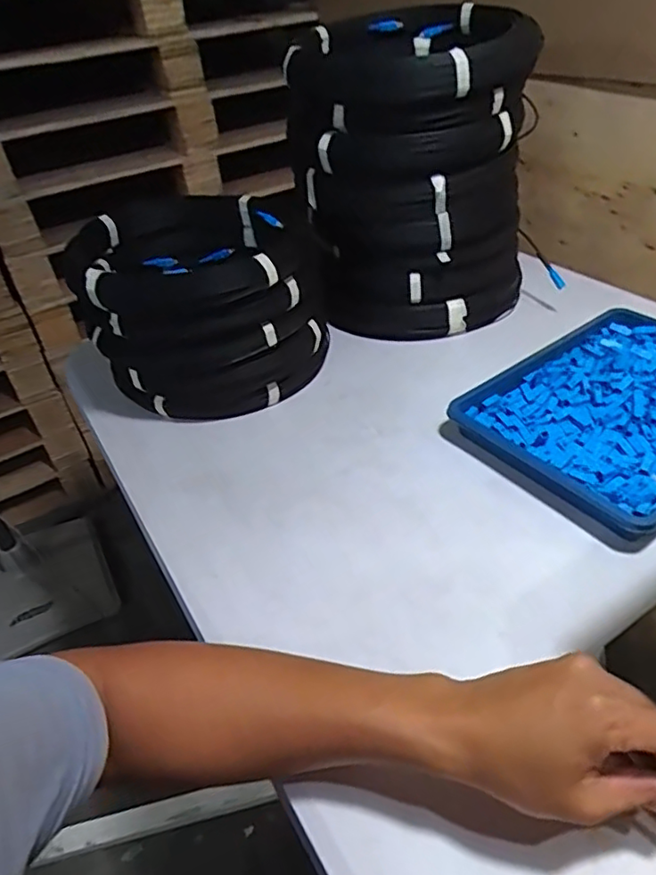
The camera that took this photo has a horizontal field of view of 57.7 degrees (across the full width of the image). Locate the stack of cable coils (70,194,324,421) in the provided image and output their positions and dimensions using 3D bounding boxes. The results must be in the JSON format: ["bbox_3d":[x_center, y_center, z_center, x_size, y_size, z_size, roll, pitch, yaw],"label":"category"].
[{"bbox_3d":[-0.152,-0.164,0.751,0.255,0.191,0.283,-14,39,-10],"label":"stack of cable coils"}]

